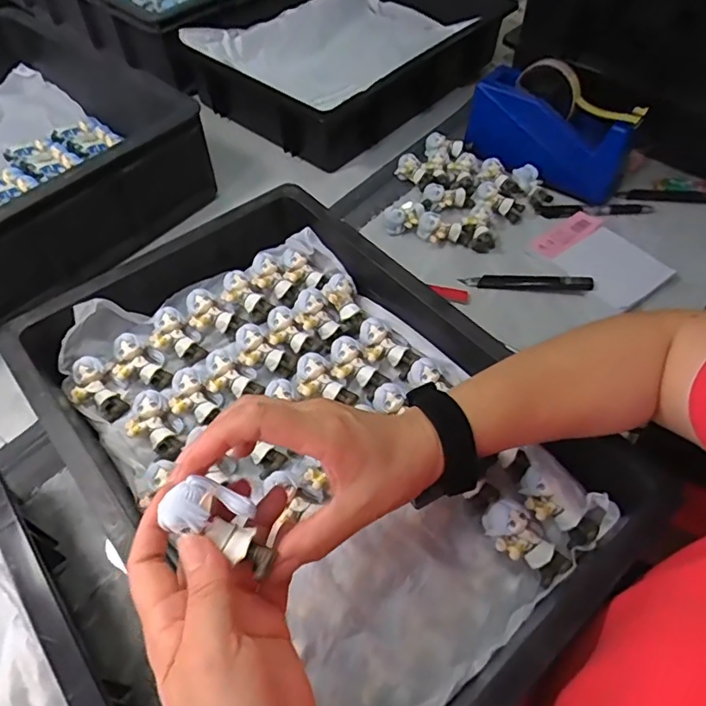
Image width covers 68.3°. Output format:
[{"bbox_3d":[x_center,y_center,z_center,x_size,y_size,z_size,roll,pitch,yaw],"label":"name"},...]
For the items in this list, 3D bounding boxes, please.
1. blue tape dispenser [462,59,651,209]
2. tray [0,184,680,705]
[{"bbox_3d":[0.235,-0.272,0.621,0.193,0.128,0.063,28,59,19],"label":"blue tape dispenser"},{"bbox_3d":[-0.037,0.048,0.415,0.301,0.088,0.448,-36,62,-23],"label":"tray"}]

